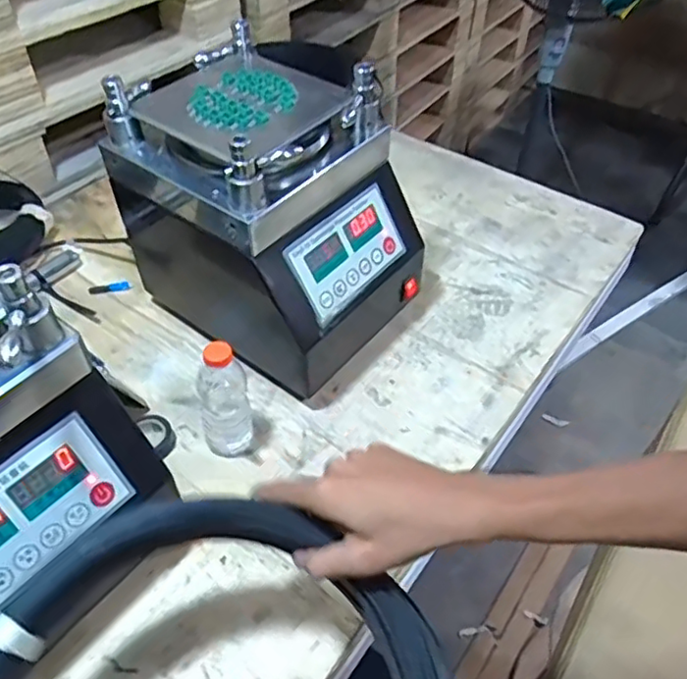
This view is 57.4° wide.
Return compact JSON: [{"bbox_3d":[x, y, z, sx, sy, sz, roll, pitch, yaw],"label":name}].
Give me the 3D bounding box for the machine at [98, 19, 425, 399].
[{"bbox_3d":[-0.079,-0.137,0.709,0.269,0.287,0.204,30,54,23],"label":"machine"}]

